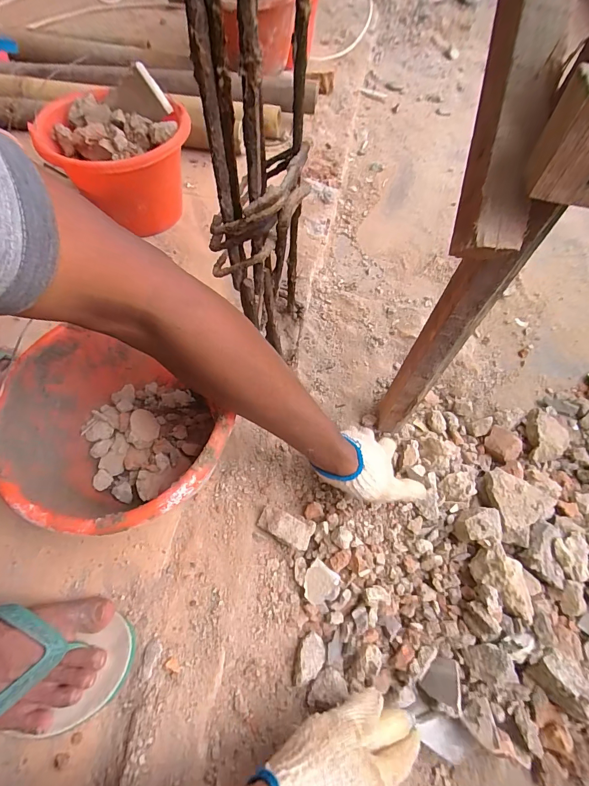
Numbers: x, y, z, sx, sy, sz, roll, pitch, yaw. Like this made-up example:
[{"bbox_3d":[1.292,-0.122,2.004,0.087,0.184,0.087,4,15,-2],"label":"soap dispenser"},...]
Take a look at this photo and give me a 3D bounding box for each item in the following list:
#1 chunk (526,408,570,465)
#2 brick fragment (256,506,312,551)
[{"bbox_3d":[0.418,0.073,0.596,0.069,0.037,0.084,5,64,1],"label":"chunk"},{"bbox_3d":[-0.012,0.171,0.461,0.069,0.026,0.032,22,65,10],"label":"brick fragment"}]

